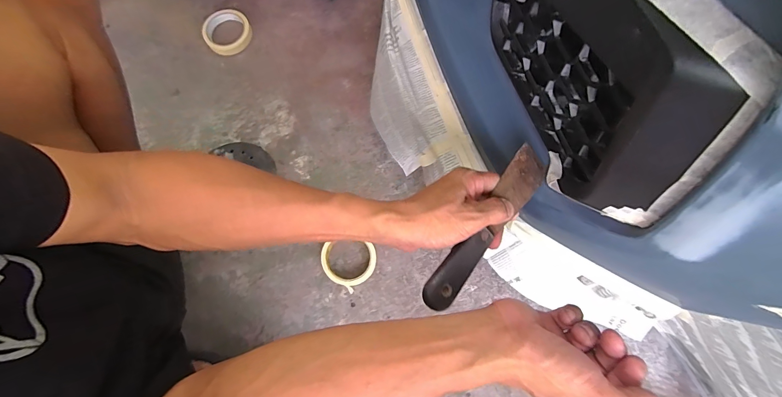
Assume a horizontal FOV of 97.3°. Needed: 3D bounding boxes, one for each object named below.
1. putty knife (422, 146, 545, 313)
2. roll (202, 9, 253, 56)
[{"bbox_3d":[0.098,0.029,0.356,0.047,0.017,0.196,46,72,-20],"label":"putty knife"},{"bbox_3d":[-0.341,-0.349,0.719,0.094,0.021,0.103,0,76,-1],"label":"roll"}]

